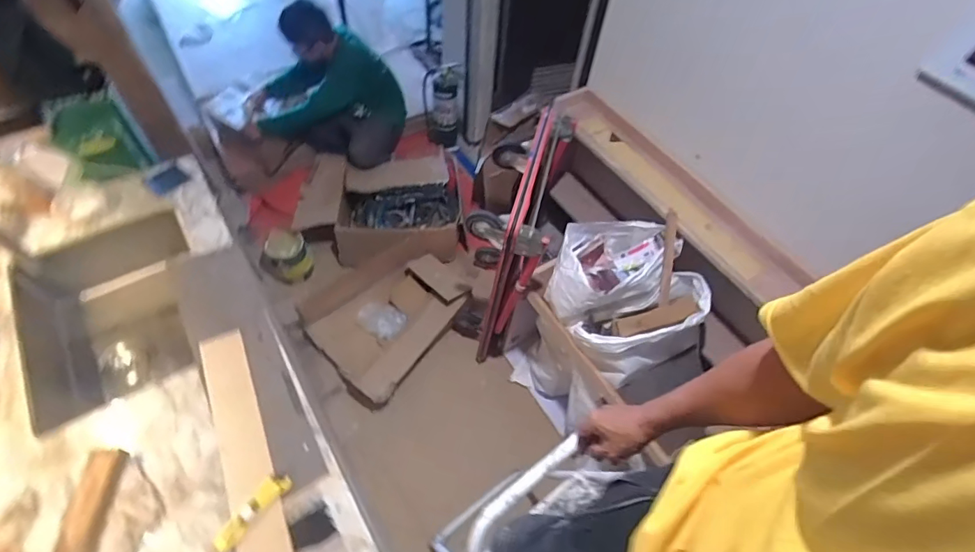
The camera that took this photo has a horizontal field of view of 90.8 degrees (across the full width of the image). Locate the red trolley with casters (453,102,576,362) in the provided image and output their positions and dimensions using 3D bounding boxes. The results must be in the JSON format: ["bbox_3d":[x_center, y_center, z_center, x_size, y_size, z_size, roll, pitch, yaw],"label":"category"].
[{"bbox_3d":[0.076,-0.112,1.742,0.285,0.862,0.569,14,56,5],"label":"red trolley with casters"}]

